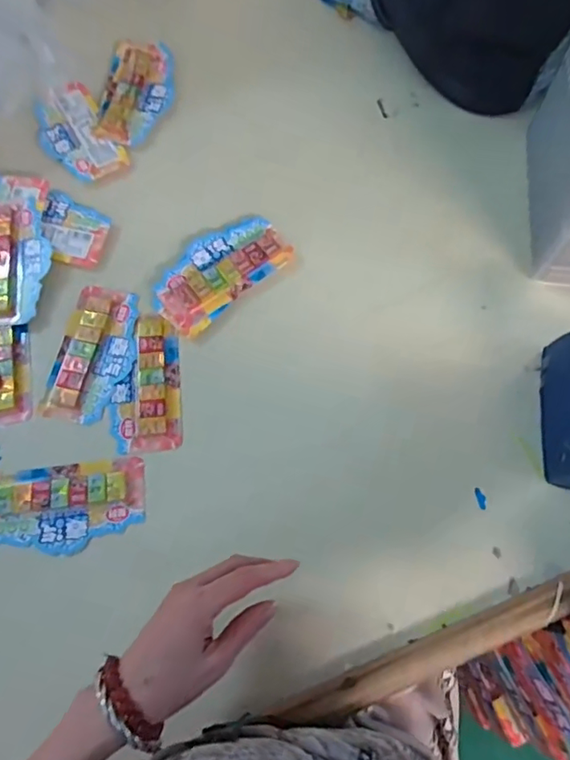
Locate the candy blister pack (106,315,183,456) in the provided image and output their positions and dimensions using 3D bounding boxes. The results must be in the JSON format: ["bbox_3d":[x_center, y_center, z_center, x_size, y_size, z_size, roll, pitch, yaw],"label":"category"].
[{"bbox_3d":[-0.139,0.001,0.529,0.068,0.010,0.136,-5,72,-2],"label":"candy blister pack"}]

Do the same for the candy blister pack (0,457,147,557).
[{"bbox_3d":[-0.201,0.117,0.491,0.142,0.010,0.078,-6,73,-3],"label":"candy blister pack"}]

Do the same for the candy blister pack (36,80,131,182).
[{"bbox_3d":[-0.243,-0.285,0.625,0.079,0.011,0.134,-33,76,-10],"label":"candy blister pack"}]

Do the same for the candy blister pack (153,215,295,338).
[{"bbox_3d":[-0.069,-0.117,0.564,0.150,0.016,0.078,-41,77,-12],"label":"candy blister pack"}]

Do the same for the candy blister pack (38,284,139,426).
[{"bbox_3d":[-0.192,-0.027,0.544,0.074,0.009,0.144,13,73,3],"label":"candy blister pack"}]

